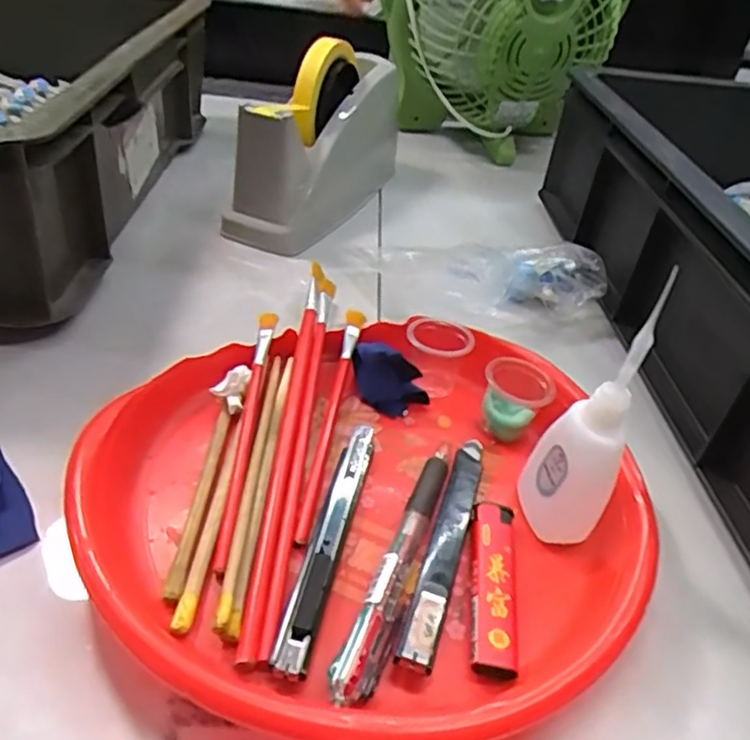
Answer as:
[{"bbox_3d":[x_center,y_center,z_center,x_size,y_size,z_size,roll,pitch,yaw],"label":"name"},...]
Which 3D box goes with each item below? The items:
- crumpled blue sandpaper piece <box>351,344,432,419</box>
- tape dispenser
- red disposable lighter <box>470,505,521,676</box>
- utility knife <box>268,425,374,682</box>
[{"bbox_3d":[0.004,0.003,0.369,0.048,0.023,0.028,29,44,23],"label":"crumpled blue sandpaper piece"},{"bbox_3d":[-0.041,-0.203,0.559,0.075,0.117,0.231,18,41,13],"label":"tape dispenser"},{"bbox_3d":[0.051,0.092,0.283,0.019,0.008,0.079,9,40,2],"label":"red disposable lighter"},{"bbox_3d":[-0.020,0.072,0.295,0.015,0.008,0.135,12,40,5],"label":"utility knife"}]

